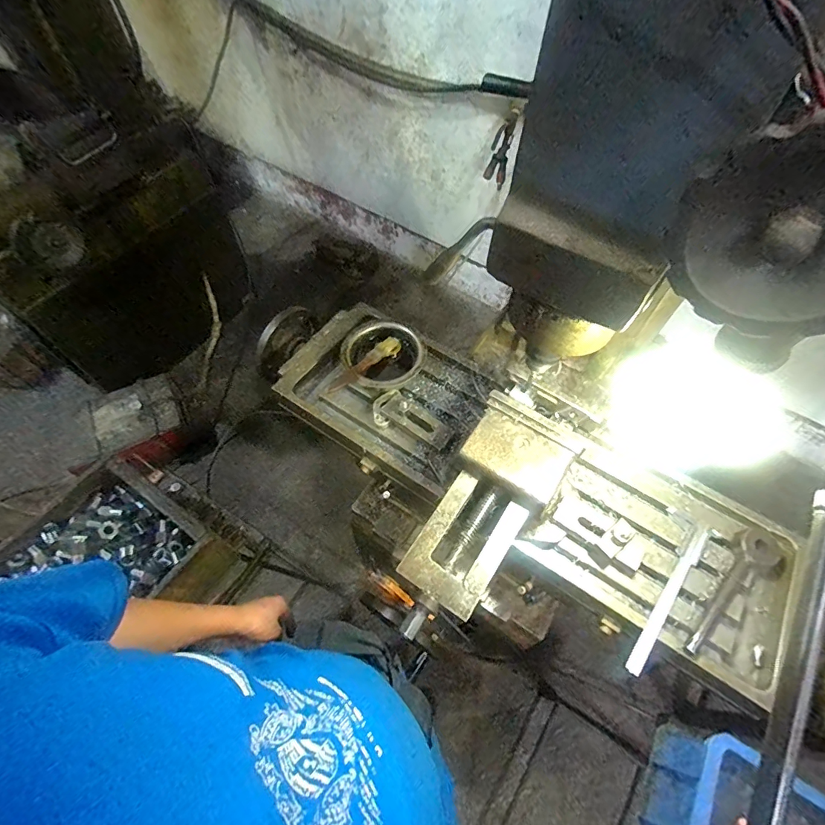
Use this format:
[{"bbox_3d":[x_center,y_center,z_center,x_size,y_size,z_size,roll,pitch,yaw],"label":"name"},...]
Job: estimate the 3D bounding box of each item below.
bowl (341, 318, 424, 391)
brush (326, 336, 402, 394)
[{"bbox_3d":[-0.050,-0.095,0.712,0.128,0.041,0.118,0,59,-1],"label":"bowl"},{"bbox_3d":[-0.074,-0.074,0.692,0.030,0.020,0.146,36,65,19],"label":"brush"}]

